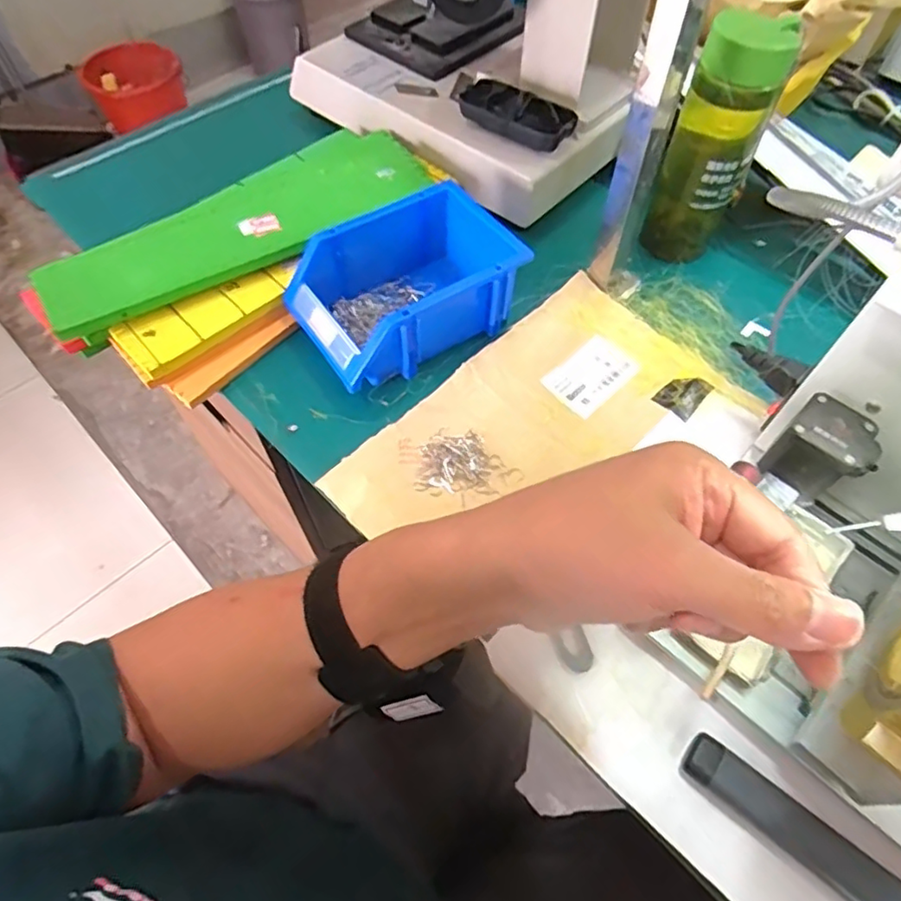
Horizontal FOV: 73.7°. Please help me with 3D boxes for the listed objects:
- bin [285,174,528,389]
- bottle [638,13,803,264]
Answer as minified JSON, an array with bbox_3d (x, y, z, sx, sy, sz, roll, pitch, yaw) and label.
[{"bbox_3d":[-0.037,-0.140,0.511,0.181,0.071,0.123,-29,64,-17],"label":"bin"},{"bbox_3d":[0.225,-0.260,0.519,0.069,0.182,0.063,23,61,12],"label":"bottle"}]

